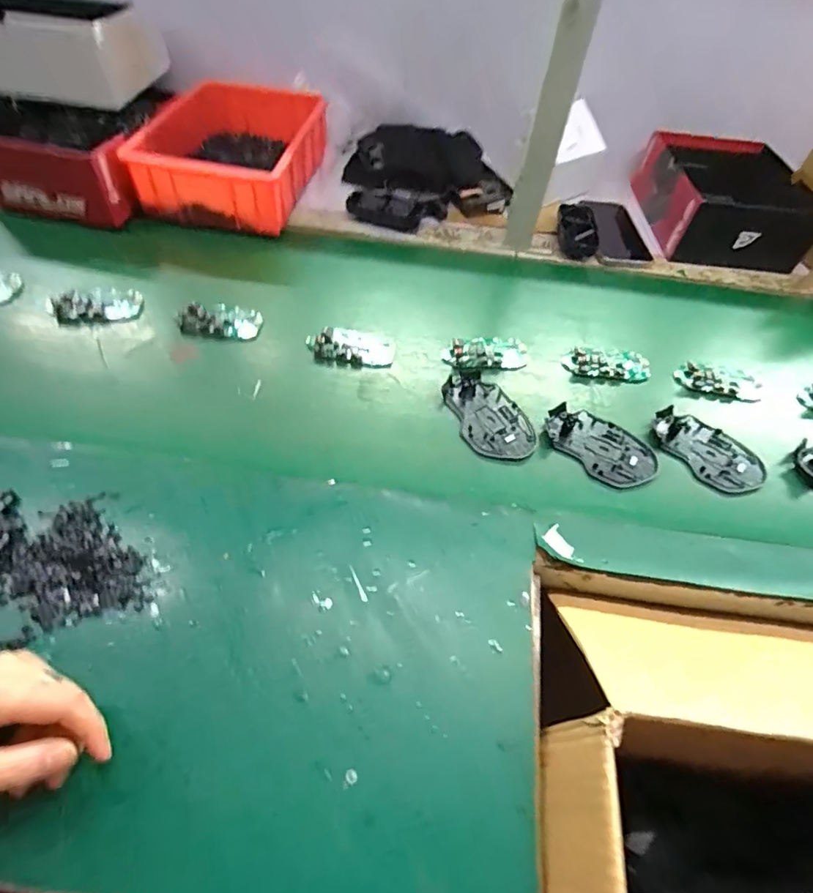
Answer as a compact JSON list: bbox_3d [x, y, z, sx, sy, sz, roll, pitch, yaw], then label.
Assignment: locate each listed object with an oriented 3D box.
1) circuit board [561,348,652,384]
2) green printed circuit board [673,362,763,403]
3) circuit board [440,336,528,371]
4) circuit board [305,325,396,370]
[{"bbox_3d":[0.234,-0.097,0.581,0.101,0.008,0.047,2,57,-4],"label":"circuit board"},{"bbox_3d":[0.365,-0.076,0.578,0.097,0.014,0.037,9,57,1],"label":"green printed circuit board"},{"bbox_3d":[0.091,-0.109,0.575,0.099,0.009,0.048,-3,53,-6],"label":"circuit board"},{"bbox_3d":[-0.064,-0.113,0.567,0.098,0.018,0.048,7,53,1],"label":"circuit board"}]

